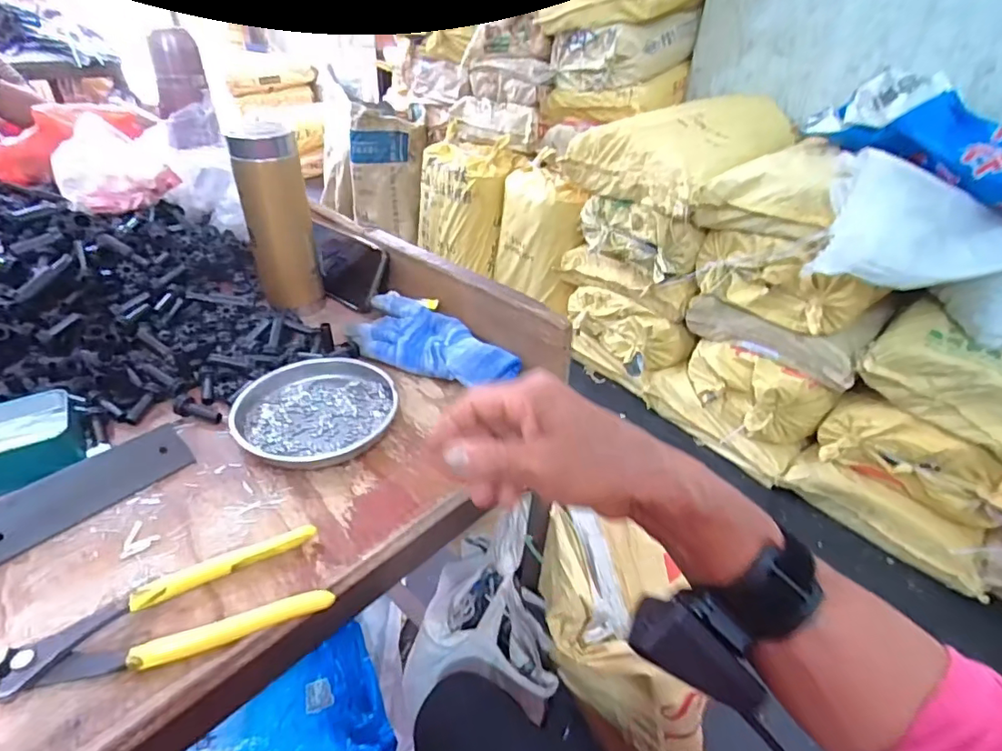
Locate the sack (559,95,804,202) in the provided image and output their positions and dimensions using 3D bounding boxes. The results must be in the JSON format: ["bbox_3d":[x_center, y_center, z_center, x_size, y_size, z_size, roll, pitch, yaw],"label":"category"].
[{"bbox_3d":[0.486,-0.641,1.506,0.398,0.241,0.461,-23,44,-32],"label":"sack"}]

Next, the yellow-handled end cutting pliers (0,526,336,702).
[{"bbox_3d":[-0.190,0.136,0.312,0.163,0.013,0.062,-12,39,-21],"label":"yellow-handled end cutting pliers"}]

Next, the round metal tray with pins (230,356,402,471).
[{"bbox_3d":[-0.157,0.027,0.452,0.127,0.023,0.119,3,36,-2],"label":"round metal tray with pins"}]

